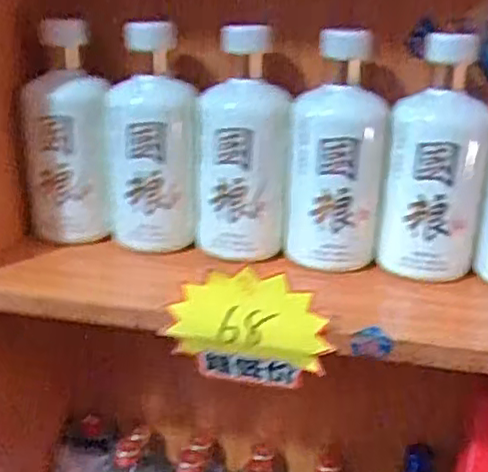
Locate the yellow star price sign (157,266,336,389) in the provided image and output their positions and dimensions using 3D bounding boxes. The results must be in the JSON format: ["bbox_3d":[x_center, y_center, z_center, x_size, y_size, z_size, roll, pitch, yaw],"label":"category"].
[{"bbox_3d":[0.003,0.069,0.487,0.113,0.090,0.015,6,20,11],"label":"yellow star price sign"}]

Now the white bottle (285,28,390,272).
[{"bbox_3d":[0.078,-0.070,0.554,0.078,0.184,0.060,5,20,9],"label":"white bottle"}]

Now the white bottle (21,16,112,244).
[{"bbox_3d":[-0.159,-0.094,0.597,0.073,0.184,0.077,-6,21,-20],"label":"white bottle"}]

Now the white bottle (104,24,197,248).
[{"bbox_3d":[-0.078,-0.086,0.583,0.078,0.185,0.063,-2,20,-11],"label":"white bottle"}]

